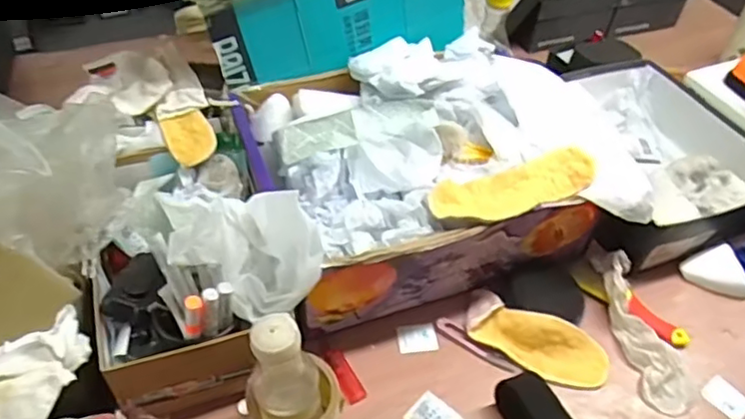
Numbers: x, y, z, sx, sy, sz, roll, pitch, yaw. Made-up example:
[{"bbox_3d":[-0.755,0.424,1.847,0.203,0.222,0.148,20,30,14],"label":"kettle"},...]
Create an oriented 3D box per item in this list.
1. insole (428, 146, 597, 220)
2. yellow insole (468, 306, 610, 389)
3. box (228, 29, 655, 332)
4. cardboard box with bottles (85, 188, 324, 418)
[{"bbox_3d":[0.160,-0.023,0.685,0.196,0.025,0.067,-14,50,-16],"label":"insole"},{"bbox_3d":[0.192,0.156,0.706,0.153,0.013,0.066,17,80,9],"label":"yellow insole"},{"bbox_3d":[0.064,-0.052,0.781,0.408,0.182,0.315,-11,49,-14],"label":"box"},{"bbox_3d":[-0.175,0.063,0.634,0.217,0.197,0.191,-14,50,-16],"label":"cardboard box with bottles"}]

